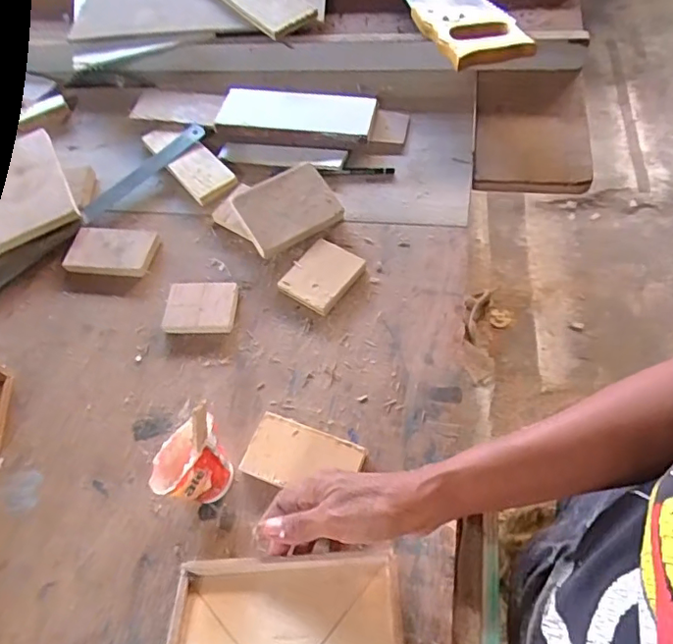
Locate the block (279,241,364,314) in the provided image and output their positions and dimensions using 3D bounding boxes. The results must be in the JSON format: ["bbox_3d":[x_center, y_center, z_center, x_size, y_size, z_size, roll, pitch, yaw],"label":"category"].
[{"bbox_3d":[-0.014,-0.049,0.585,0.062,0.012,0.077,32,68,22],"label":"block"}]

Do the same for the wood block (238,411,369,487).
[{"bbox_3d":[-0.029,0.117,0.479,0.095,0.016,0.056,18,63,16],"label":"wood block"}]

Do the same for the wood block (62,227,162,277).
[{"bbox_3d":[-0.254,-0.080,0.637,0.097,0.016,0.063,4,60,8],"label":"wood block"}]

